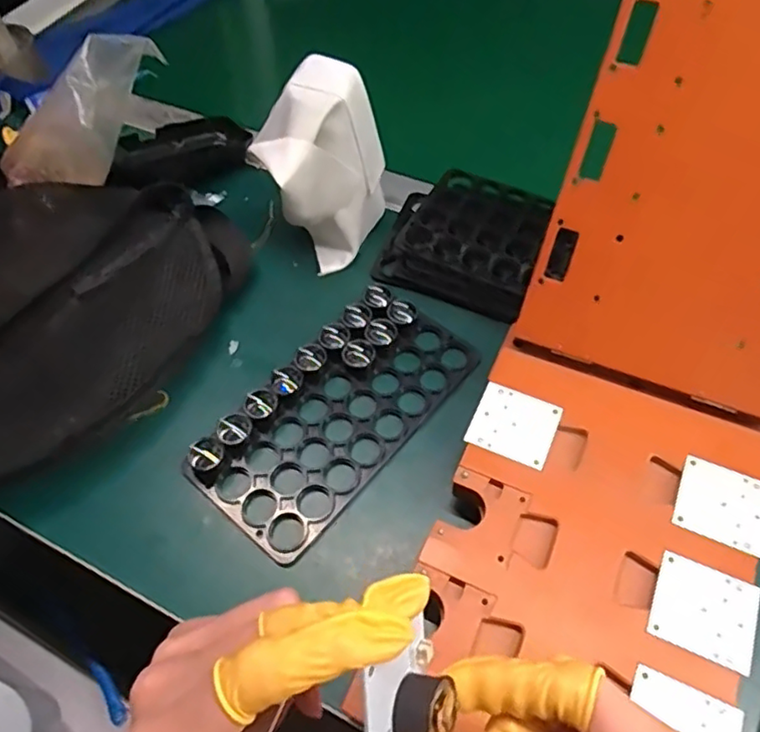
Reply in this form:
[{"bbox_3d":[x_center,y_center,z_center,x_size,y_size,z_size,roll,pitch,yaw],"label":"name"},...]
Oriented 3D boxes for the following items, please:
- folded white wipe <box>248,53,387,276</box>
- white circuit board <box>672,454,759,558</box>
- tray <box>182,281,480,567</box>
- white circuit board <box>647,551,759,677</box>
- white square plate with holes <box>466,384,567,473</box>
[{"bbox_3d":[-0.041,-0.150,0.460,0.098,0.111,0.076,-40,63,-20],"label":"folded white wipe"},{"bbox_3d":[0.188,0.075,0.335,0.046,0.004,0.045,21,61,17],"label":"white circuit board"},{"bbox_3d":[-0.028,0.028,0.409,0.096,0.022,0.191,36,66,24],"label":"tray"},{"bbox_3d":[0.162,0.121,0.307,0.047,0.004,0.044,21,61,16],"label":"white circuit board"},{"bbox_3d":[0.081,0.035,0.370,0.047,0.004,0.045,20,61,16],"label":"white square plate with holes"}]

